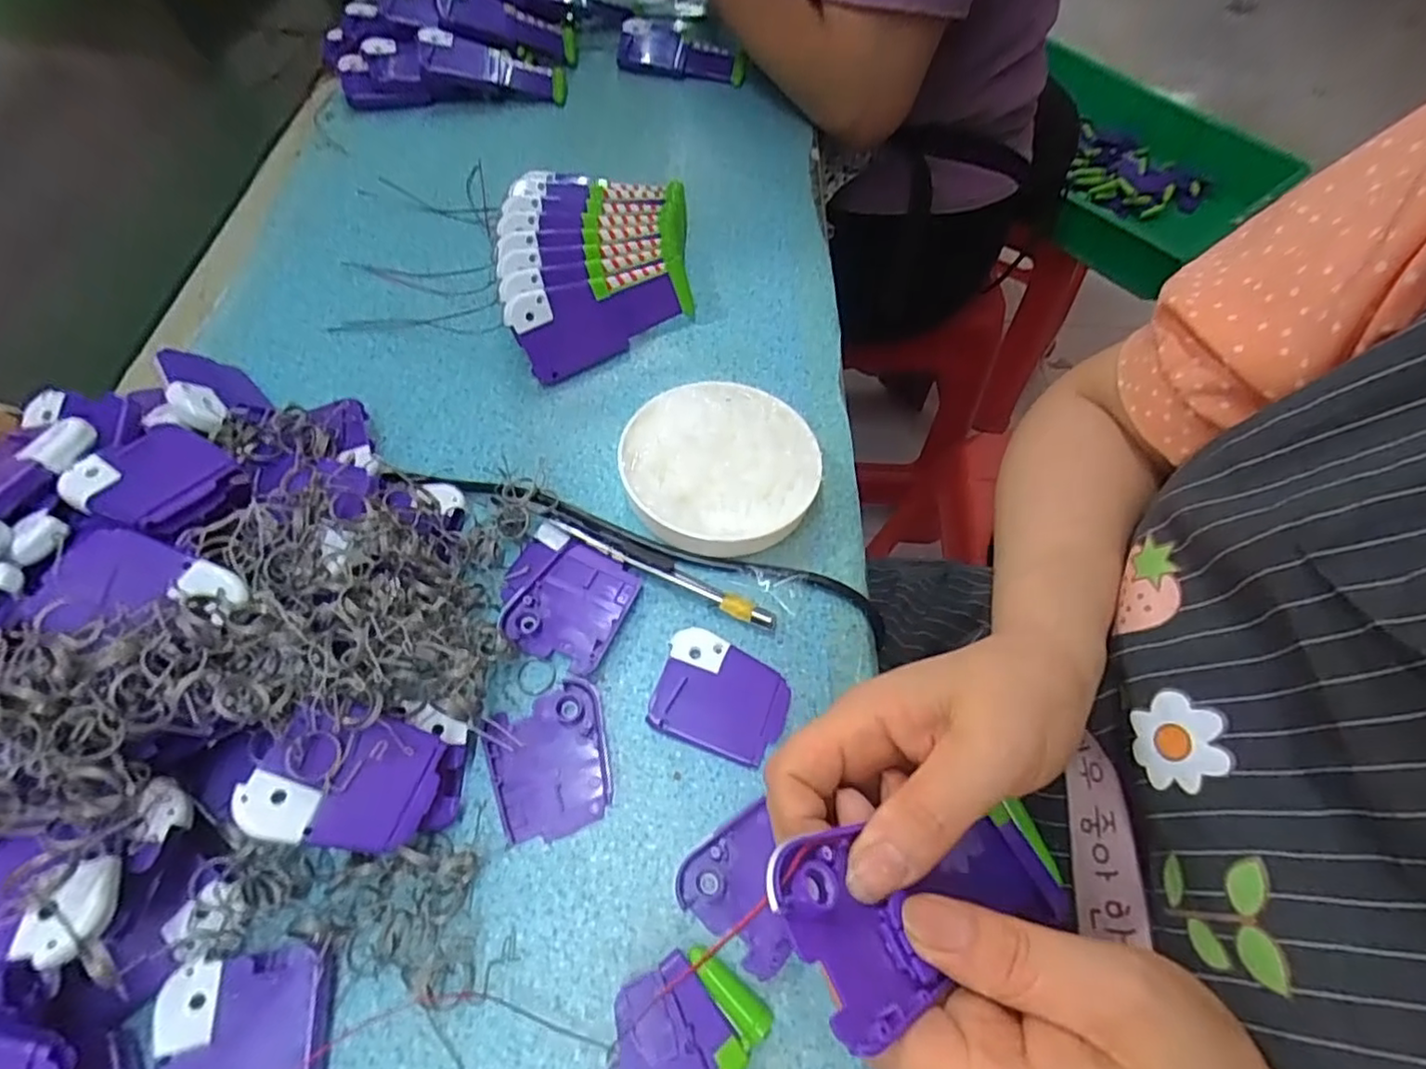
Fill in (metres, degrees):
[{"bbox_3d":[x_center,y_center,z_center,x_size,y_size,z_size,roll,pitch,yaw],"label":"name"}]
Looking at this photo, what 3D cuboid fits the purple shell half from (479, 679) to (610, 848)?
[{"bbox_3d":[-0.072,0.101,0.290,0.050,0.006,0.061,-18,62,-15],"label":"purple shell half"}]

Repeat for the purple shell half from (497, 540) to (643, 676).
[{"bbox_3d":[-0.069,0.035,0.324,0.051,0.011,0.059,24,60,10],"label":"purple shell half"}]

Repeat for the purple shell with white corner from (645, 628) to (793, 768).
[{"bbox_3d":[0.004,0.076,0.308,0.061,0.007,0.050,19,59,7],"label":"purple shell with white corner"}]

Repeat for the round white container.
[{"bbox_3d":[0.005,-0.039,0.362,0.103,0.027,0.101,2,59,-3],"label":"round white container"}]

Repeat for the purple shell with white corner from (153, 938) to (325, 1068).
[{"bbox_3d":[-0.165,0.181,0.227,0.048,0.017,0.060,-9,60,-10],"label":"purple shell with white corner"}]

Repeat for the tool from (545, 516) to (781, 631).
[{"bbox_3d":[-0.028,0.020,0.332,0.126,0.010,0.012,21,60,8],"label":"tool"}]

